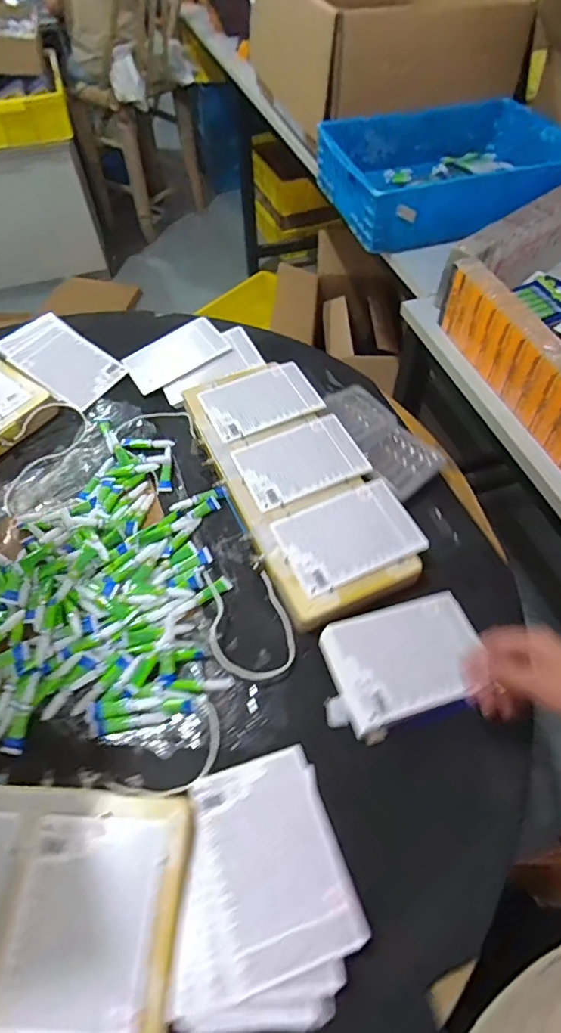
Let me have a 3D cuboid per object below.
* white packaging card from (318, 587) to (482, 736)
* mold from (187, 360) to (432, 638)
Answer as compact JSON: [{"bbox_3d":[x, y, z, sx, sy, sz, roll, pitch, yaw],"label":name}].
[{"bbox_3d":[0.137,0.157,0.573,0.190,0.026,0.122,-16,57,-9],"label":"white packaging card"},{"bbox_3d":[0.021,-0.059,0.719,0.194,0.039,0.417,-21,58,-13],"label":"mold"}]

